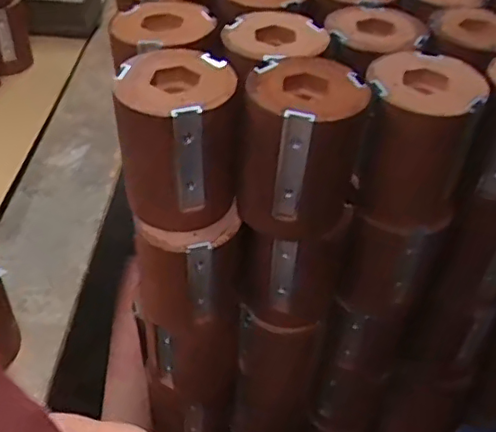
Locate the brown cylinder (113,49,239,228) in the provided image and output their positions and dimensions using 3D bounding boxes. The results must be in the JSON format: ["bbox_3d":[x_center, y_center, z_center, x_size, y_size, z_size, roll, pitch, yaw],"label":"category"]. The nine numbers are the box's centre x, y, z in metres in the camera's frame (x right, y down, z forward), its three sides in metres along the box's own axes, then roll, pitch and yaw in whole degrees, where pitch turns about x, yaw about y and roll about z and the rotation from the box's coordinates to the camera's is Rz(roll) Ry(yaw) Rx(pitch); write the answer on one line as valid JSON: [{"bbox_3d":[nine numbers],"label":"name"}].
[{"bbox_3d":[-0.049,-0.051,0.407,0.078,0.098,0.069,1,41,-6],"label":"brown cylinder"}]

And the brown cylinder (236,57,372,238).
[{"bbox_3d":[0.034,-0.046,0.404,0.077,0.096,0.069,11,41,6],"label":"brown cylinder"}]

